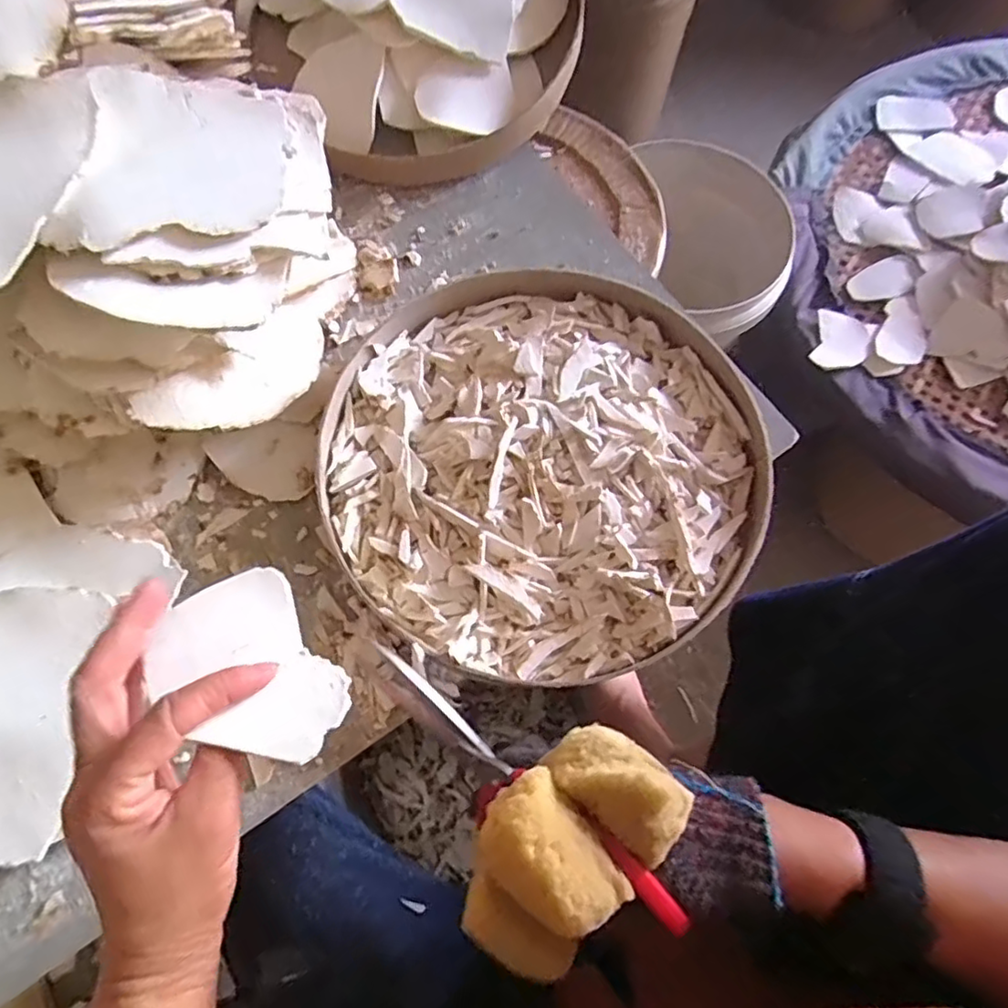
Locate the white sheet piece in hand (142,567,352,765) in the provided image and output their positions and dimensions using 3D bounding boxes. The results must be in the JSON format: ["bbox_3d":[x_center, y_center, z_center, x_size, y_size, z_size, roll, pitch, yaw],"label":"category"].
[{"bbox_3d":[-0.119,0.076,0.280,0.069,0.004,0.100,-33,61,-20],"label":"white sheet piece in hand"}]

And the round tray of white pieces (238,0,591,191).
[{"bbox_3d":[-0.077,-0.437,0.554,0.276,0.095,0.293,-27,75,-11],"label":"round tray of white pieces"}]

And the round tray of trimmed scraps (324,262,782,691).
[{"bbox_3d":[0.026,-0.033,0.441,0.298,0.057,0.298,1,72,-2],"label":"round tray of trimmed scraps"}]

